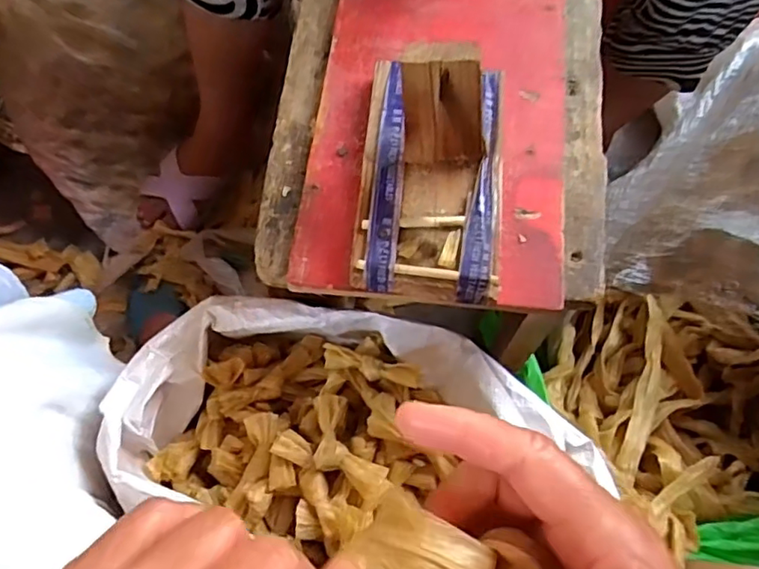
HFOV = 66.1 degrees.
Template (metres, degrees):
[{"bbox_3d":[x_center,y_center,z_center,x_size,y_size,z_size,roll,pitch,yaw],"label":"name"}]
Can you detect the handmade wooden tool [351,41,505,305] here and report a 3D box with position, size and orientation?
[{"bbox_3d":[0.032,-0.082,0.332,0.085,0.078,0.155,4,68,4],"label":"handmade wooden tool"}]

